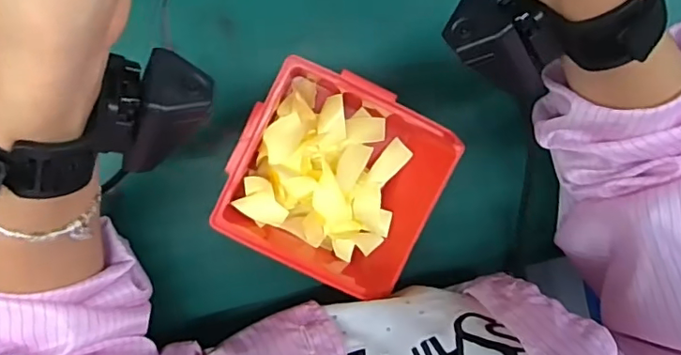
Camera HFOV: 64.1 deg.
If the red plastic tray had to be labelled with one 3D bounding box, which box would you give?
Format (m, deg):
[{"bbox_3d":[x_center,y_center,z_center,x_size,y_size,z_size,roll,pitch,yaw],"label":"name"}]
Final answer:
[{"bbox_3d":[-0.001,0.003,0.377,0.139,0.064,0.129,31,95,-7],"label":"red plastic tray"}]

